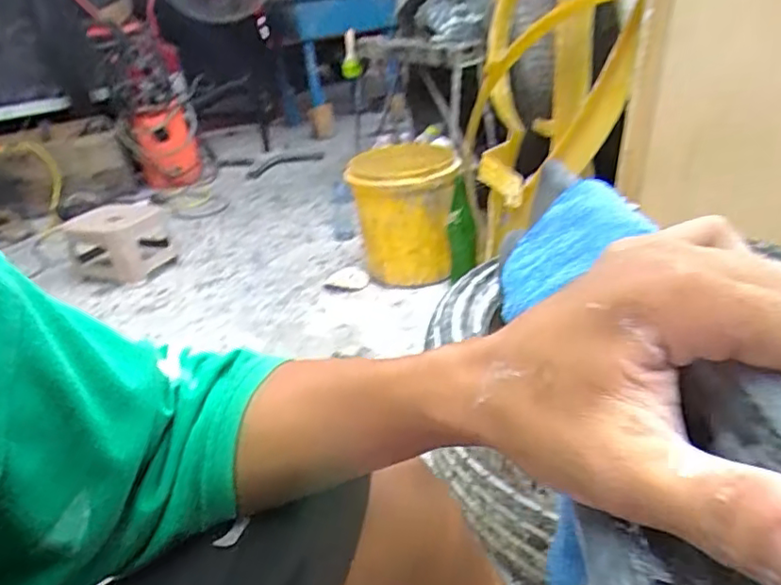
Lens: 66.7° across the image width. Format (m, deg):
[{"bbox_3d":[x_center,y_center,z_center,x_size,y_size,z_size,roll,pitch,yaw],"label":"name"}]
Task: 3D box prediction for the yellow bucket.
[{"bbox_3d":[0.048,-0.202,1.566,0.259,0.323,0.259,-3,28,9],"label":"yellow bucket"}]

